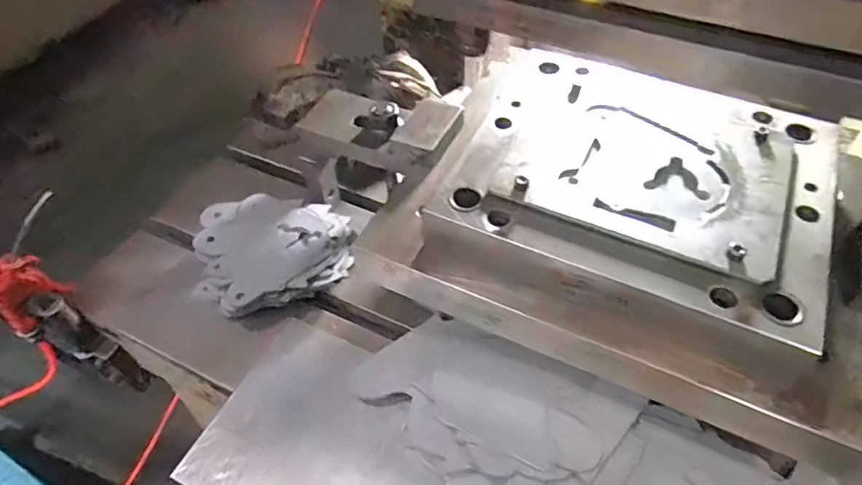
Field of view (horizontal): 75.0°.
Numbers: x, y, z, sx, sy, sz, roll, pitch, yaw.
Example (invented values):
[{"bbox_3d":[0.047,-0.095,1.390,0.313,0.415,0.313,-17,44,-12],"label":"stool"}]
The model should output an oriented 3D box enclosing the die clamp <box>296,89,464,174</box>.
[{"bbox_3d":[-0.066,-0.133,0.646,0.195,0.051,0.097,14,51,30],"label":"die clamp"}]

